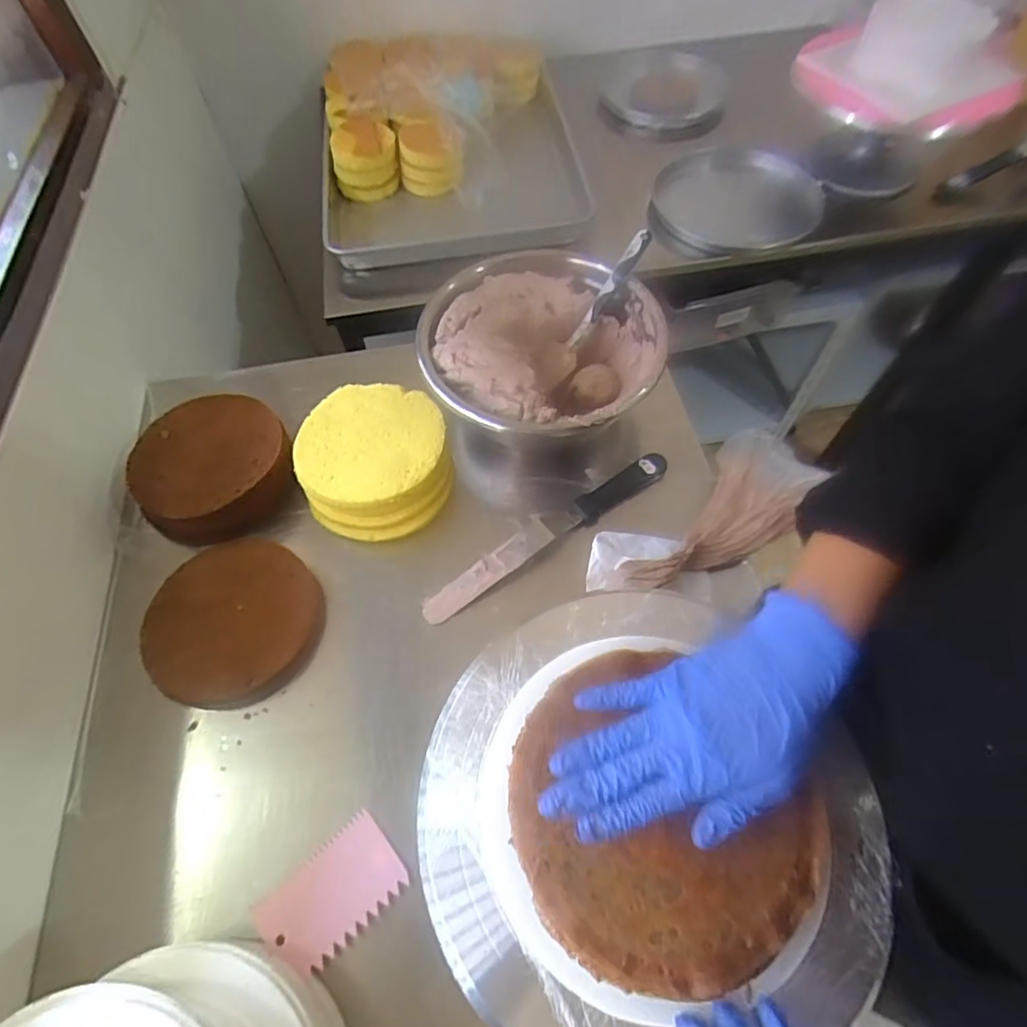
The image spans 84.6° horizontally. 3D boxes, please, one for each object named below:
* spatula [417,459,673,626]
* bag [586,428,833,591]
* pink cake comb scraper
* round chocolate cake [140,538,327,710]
[{"bbox_3d":[0.037,0.017,0.606,0.308,0.023,0.037,-32,64,-15],"label":"spatula"},{"bbox_3d":[0.195,0.010,0.583,0.245,0.066,0.112,-34,64,-16],"label":"bag"},{"bbox_3d":[-0.147,0.308,0.459,0.106,0.004,0.068,-37,62,-21],"label":"pink cake comb scraper"},{"bbox_3d":[-0.278,0.107,0.564,0.162,0.031,0.160,-1,60,1],"label":"round chocolate cake"}]

